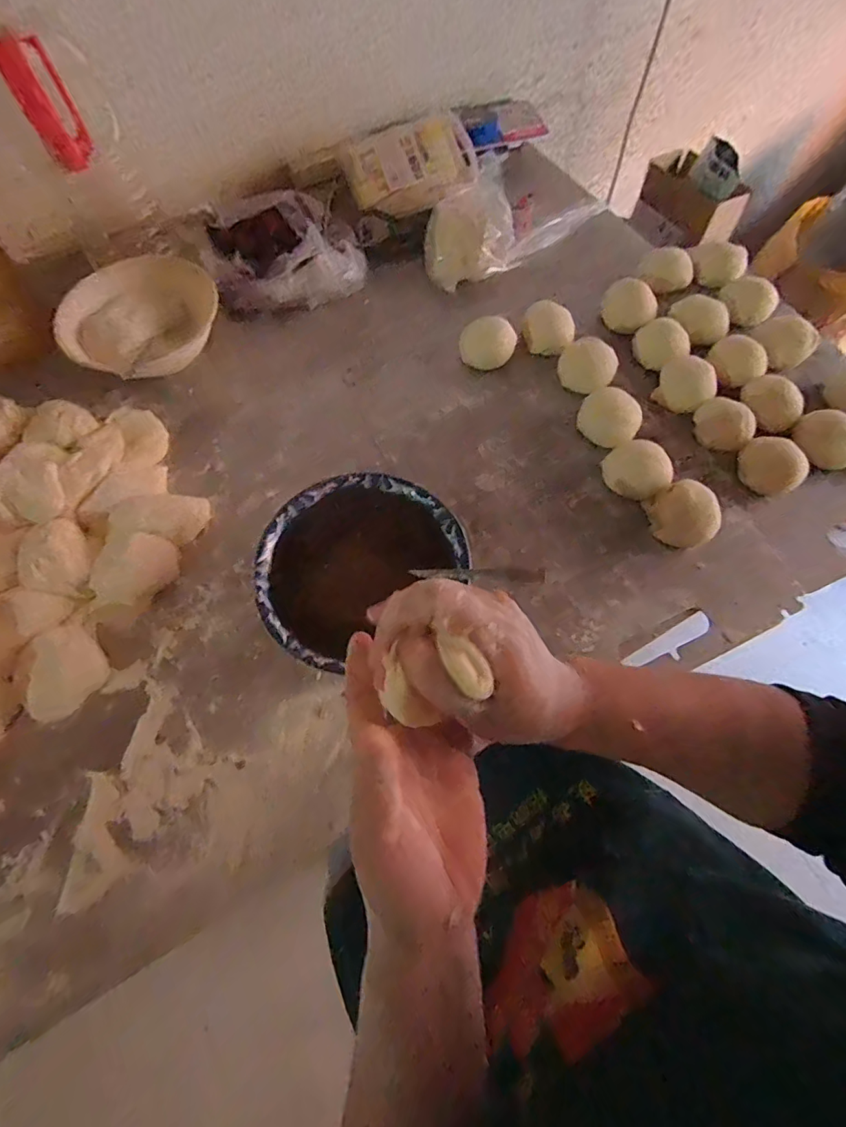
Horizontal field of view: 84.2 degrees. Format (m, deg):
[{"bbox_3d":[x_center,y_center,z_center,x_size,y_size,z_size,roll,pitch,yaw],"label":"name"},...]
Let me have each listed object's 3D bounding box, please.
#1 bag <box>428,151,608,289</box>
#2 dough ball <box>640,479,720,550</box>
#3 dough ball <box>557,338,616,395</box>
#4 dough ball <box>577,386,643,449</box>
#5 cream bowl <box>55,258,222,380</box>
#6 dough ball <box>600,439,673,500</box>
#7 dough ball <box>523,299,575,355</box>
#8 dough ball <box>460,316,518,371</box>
[{"bbox_3d":[0.115,-0.440,0.594,0.252,0.090,0.108,-34,71,-13],"label":"bag"},{"bbox_3d":[0.246,-0.048,0.437,0.063,0.042,0.063,-38,72,-15],"label":"dough ball"},{"bbox_3d":[0.179,-0.214,0.516,0.059,0.035,0.060,0,67,0],"label":"dough ball"},{"bbox_3d":[0.194,-0.151,0.492,0.062,0.029,0.058,0,67,0],"label":"dough ball"},{"bbox_3d":[-0.311,-0.268,0.532,0.170,0.062,0.141,-36,71,-14],"label":"cream bowl"},{"bbox_3d":[0.211,-0.092,0.463,0.061,0.028,0.055,42,73,16],"label":"dough ball"},{"bbox_3d":[0.146,-0.272,0.547,0.058,0.049,0.058,0,67,0],"label":"dough ball"},{"bbox_3d":[0.074,-0.244,0.527,0.064,0.039,0.051,-2,67,-1],"label":"dough ball"}]

